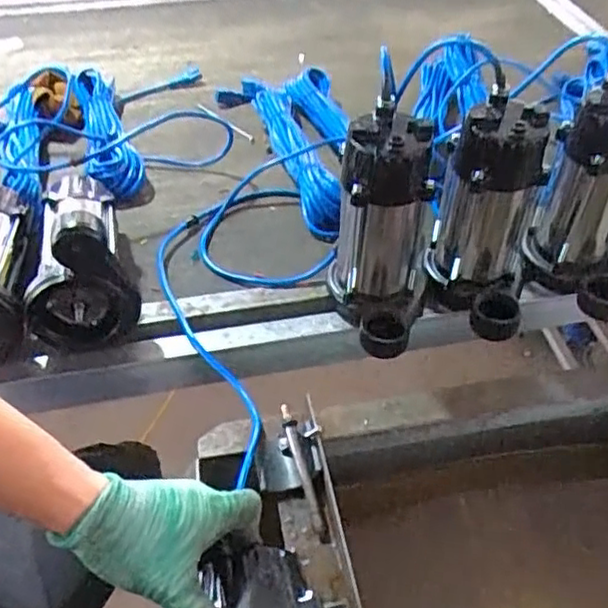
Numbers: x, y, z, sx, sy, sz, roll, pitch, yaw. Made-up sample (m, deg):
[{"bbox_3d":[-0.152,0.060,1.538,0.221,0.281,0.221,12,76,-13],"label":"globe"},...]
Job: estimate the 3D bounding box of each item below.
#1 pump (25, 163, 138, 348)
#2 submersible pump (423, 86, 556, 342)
[{"bbox_3d":[-0.275,-0.097,0.807,0.117,0.157,0.276,-7,46,-7],"label":"pump"},{"bbox_3d":[0.205,-0.093,0.738,0.118,0.233,0.140,12,46,11],"label":"submersible pump"}]

